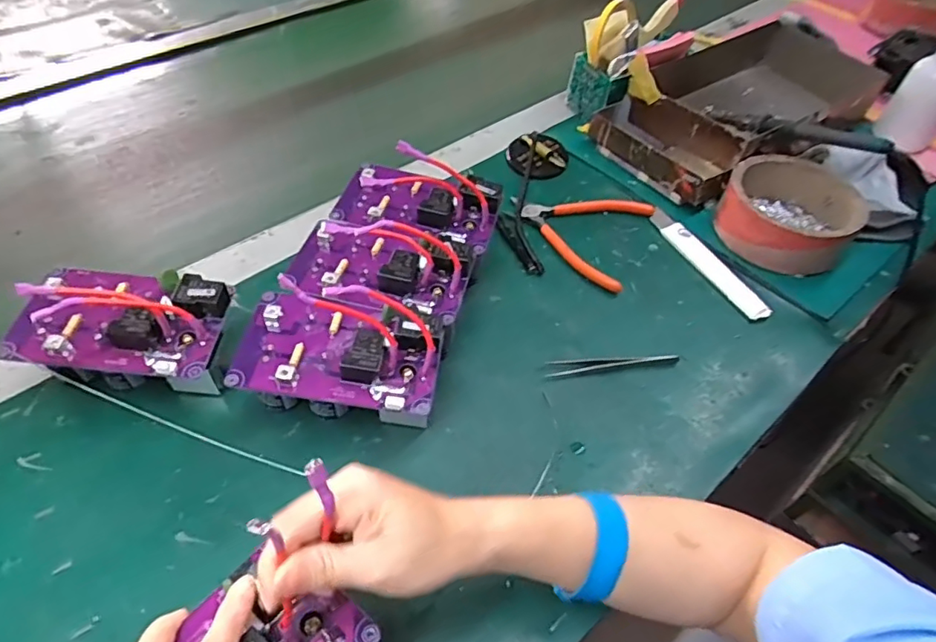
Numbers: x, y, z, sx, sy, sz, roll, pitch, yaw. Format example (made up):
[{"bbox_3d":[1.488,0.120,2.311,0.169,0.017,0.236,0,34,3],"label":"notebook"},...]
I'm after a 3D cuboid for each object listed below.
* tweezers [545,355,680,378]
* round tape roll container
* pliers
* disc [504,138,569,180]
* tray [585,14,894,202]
[{"bbox_3d":[0.120,0.036,0.465,0.108,0.008,0.016,-2,51,-4],"label":"tweezers"},{"bbox_3d":[0.325,-0.111,0.570,0.130,0.058,0.122,-36,61,-28],"label":"round tape roll container"},{"bbox_3d":[0.112,-0.092,0.567,0.119,0.013,0.125,20,53,13],"label":"pliers"},{"bbox_3d":[0.080,-0.185,0.637,0.068,0.020,0.068,1,51,-2],"label":"disc"},{"bbox_3d":[0.322,-0.249,0.663,0.331,0.086,0.162,-26,57,-22],"label":"tray"}]

